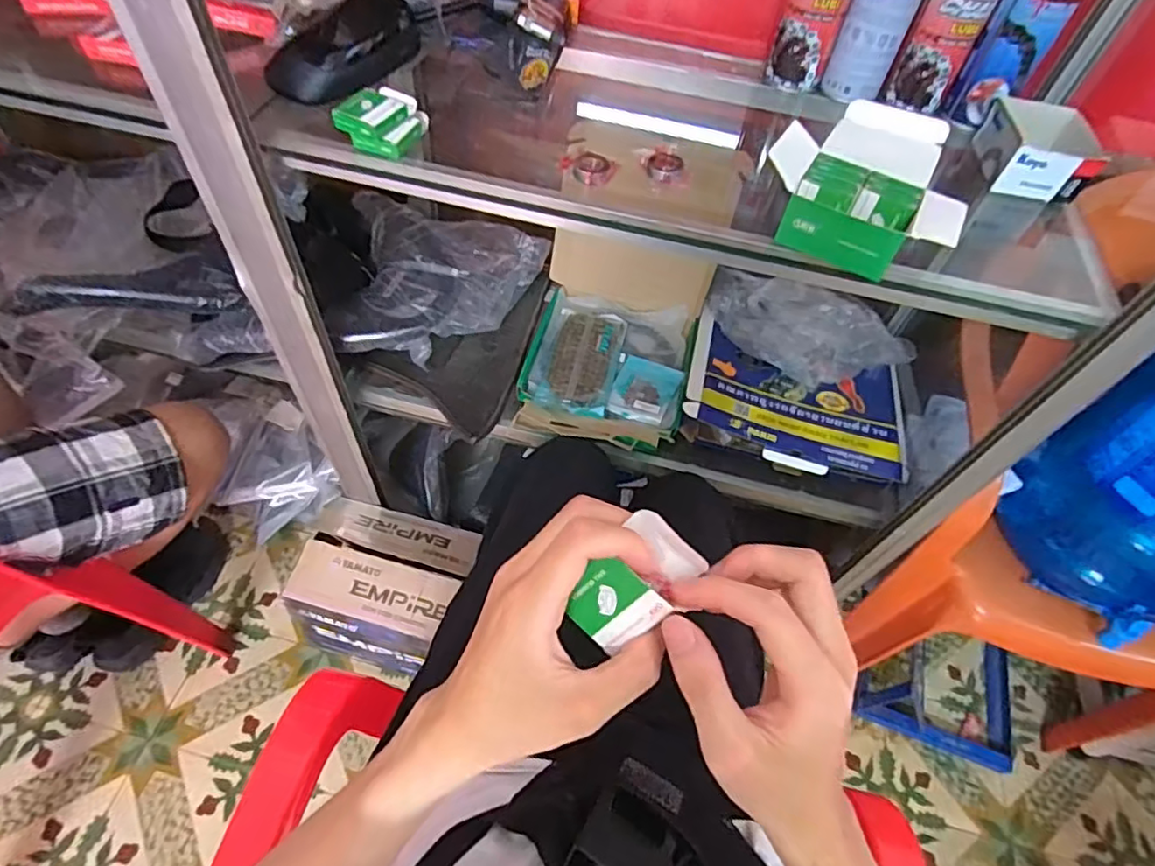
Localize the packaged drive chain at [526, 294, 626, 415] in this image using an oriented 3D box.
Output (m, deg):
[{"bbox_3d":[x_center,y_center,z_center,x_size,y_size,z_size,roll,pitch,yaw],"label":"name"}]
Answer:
[{"bbox_3d":[0.002,-0.113,0.891,0.116,0.024,0.232,14,54,4],"label":"packaged drive chain"}]

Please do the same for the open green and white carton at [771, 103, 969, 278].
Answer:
[{"bbox_3d":[0.254,-0.218,0.531,0.151,0.059,0.171,27,57,13],"label":"open green and white carton"}]

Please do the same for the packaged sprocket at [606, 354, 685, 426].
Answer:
[{"bbox_3d":[0.098,-0.063,0.878,0.089,0.013,0.120,18,55,7],"label":"packaged sprocket"}]

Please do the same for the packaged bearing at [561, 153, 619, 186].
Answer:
[{"bbox_3d":[0.010,-0.240,0.550,0.047,0.012,0.032,30,57,15],"label":"packaged bearing"}]

